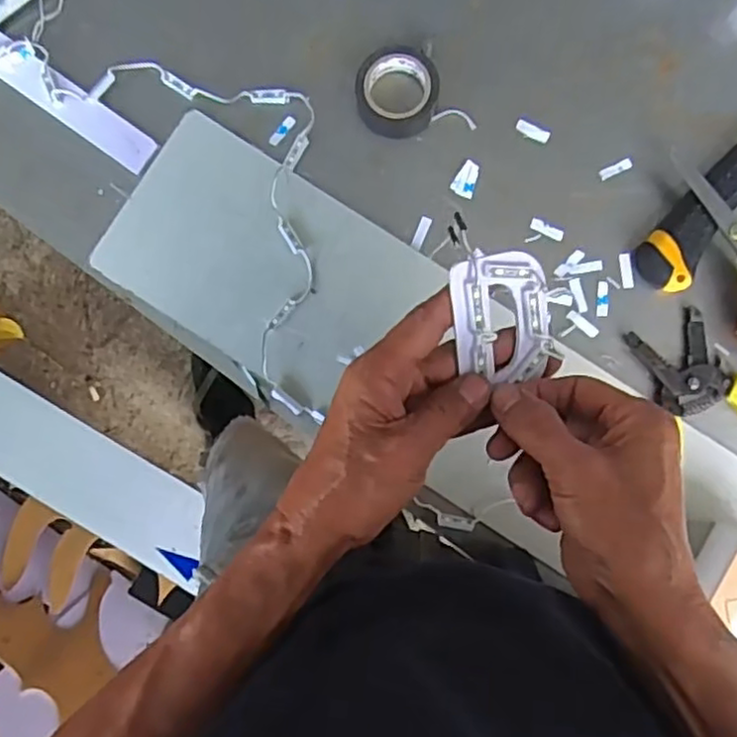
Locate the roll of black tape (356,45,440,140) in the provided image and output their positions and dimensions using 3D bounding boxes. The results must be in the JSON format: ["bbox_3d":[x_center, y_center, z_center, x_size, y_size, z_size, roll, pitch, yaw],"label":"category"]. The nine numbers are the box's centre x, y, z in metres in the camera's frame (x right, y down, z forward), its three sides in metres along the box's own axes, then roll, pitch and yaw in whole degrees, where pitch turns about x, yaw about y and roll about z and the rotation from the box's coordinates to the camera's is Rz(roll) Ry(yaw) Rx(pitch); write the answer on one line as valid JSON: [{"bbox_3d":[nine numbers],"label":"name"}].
[{"bbox_3d":[0.021,-0.201,0.501,0.058,0.016,0.062,0,87,1],"label":"roll of black tape"}]

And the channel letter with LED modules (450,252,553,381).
[{"bbox_3d":[0.070,-0.025,0.359,0.049,0.007,0.072,-12,114,-9],"label":"channel letter with LED modules"}]

